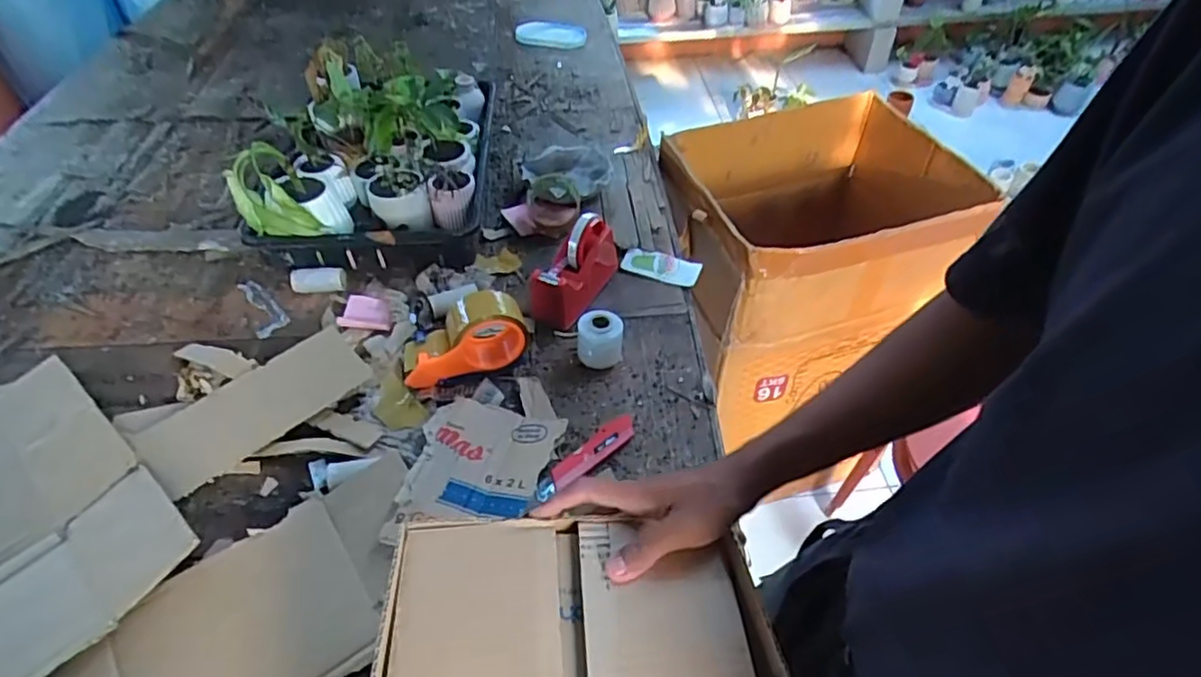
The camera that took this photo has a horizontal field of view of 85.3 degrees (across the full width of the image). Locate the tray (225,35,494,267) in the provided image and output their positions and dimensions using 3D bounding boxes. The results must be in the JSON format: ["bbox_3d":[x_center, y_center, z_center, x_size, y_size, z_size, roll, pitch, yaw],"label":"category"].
[{"bbox_3d":[-0.348,-0.317,1.064,0.301,0.179,0.469,-1,46,-2],"label":"tray"}]

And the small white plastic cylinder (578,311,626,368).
[{"bbox_3d":[0.000,0.006,0.846,0.059,0.070,0.058,2,46,1],"label":"small white plastic cylinder"}]

